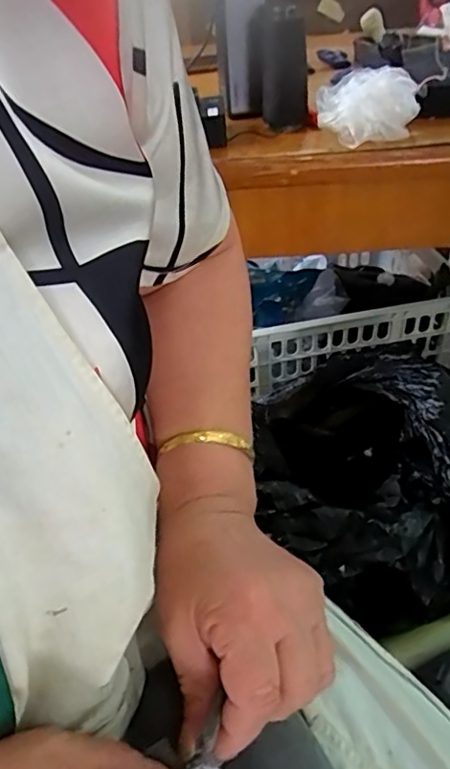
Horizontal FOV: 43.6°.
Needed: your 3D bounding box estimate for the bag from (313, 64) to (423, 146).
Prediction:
[{"bbox_3d":[0.141,-0.279,0.562,0.099,0.050,0.073,4,42,11],"label":"bag"}]

